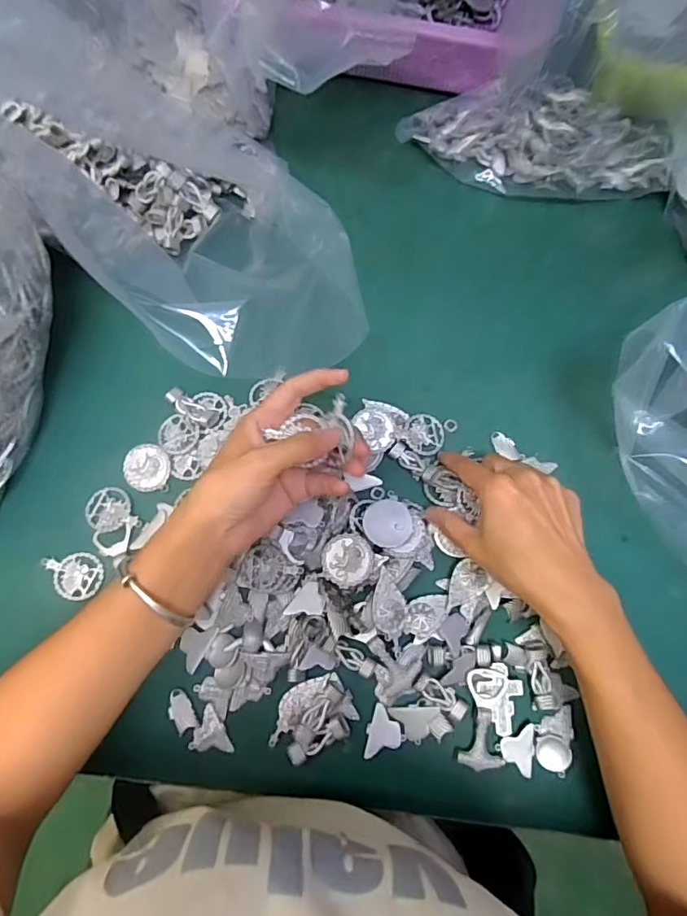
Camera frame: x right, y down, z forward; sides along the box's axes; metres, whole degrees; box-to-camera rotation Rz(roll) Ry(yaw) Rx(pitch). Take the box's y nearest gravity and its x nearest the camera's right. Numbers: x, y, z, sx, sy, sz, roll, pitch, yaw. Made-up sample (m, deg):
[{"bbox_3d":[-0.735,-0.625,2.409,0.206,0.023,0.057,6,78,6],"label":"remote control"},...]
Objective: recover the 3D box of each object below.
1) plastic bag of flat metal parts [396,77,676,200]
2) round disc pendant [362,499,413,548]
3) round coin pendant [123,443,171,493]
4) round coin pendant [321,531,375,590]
[{"bbox_3d":[0.176,-0.289,0.463,0.234,0.035,0.094,2,79,-2],"label":"plastic bag of flat metal parts"},{"bbox_3d":[0.034,0.049,0.386,0.036,0.004,0.036,0,65,-1],"label":"round disc pendant"},{"bbox_3d":[-0.155,0.007,0.403,0.036,0.004,0.037,0,79,-2],"label":"round coin pendant"},{"bbox_3d":[0.003,0.075,0.377,0.037,0.004,0.039,6,81,5],"label":"round coin pendant"}]

